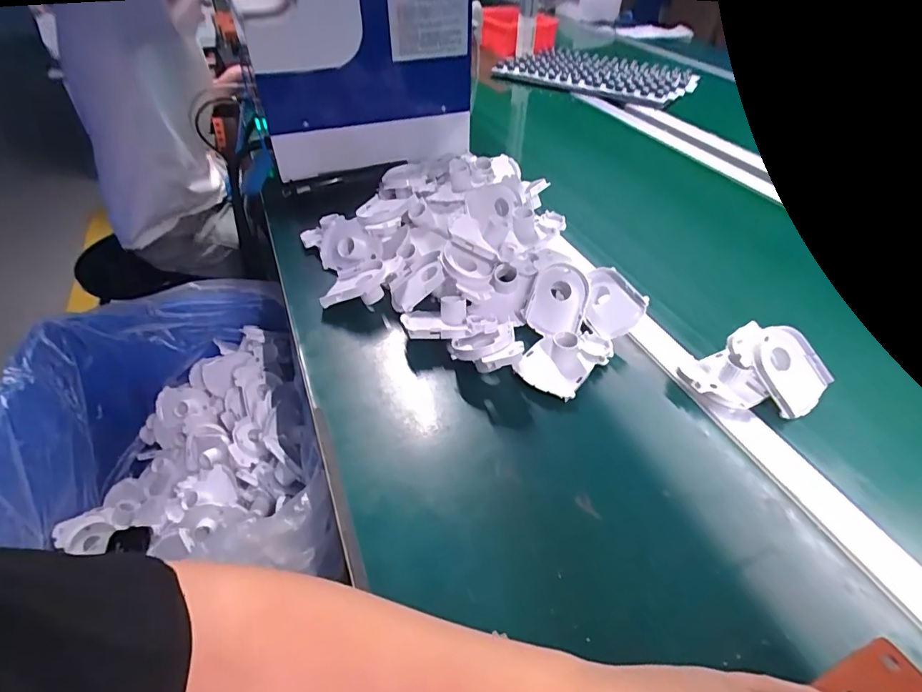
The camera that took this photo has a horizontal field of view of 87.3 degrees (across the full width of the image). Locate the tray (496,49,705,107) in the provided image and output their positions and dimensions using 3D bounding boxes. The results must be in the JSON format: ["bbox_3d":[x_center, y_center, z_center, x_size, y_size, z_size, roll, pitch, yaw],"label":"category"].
[{"bbox_3d":[0.352,-0.705,1.245,0.453,0.046,0.283,25,49,26],"label":"tray"}]

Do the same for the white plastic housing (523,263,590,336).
[{"bbox_3d":[0.111,-0.051,0.553,0.062,0.020,0.086,18,73,6],"label":"white plastic housing"}]

